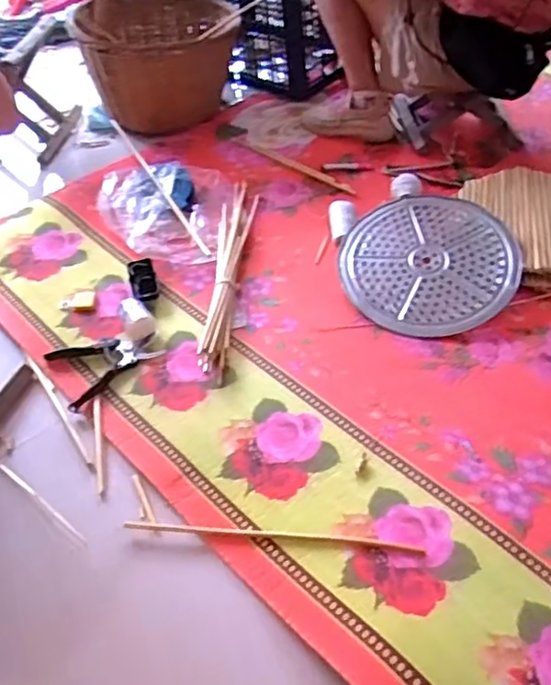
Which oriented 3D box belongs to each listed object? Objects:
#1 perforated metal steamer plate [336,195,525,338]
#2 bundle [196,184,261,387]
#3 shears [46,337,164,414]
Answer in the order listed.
[{"bbox_3d":[0.281,-0.151,1.178,0.306,0.013,0.303,-6,62,11],"label":"perforated metal steamer plate"},{"bbox_3d":[-0.094,-0.155,1.235,0.068,0.038,0.544,2,49,8],"label":"bundle"},{"bbox_3d":[-0.298,0.027,1.096,0.174,0.016,0.133,-31,53,-20],"label":"shears"}]

